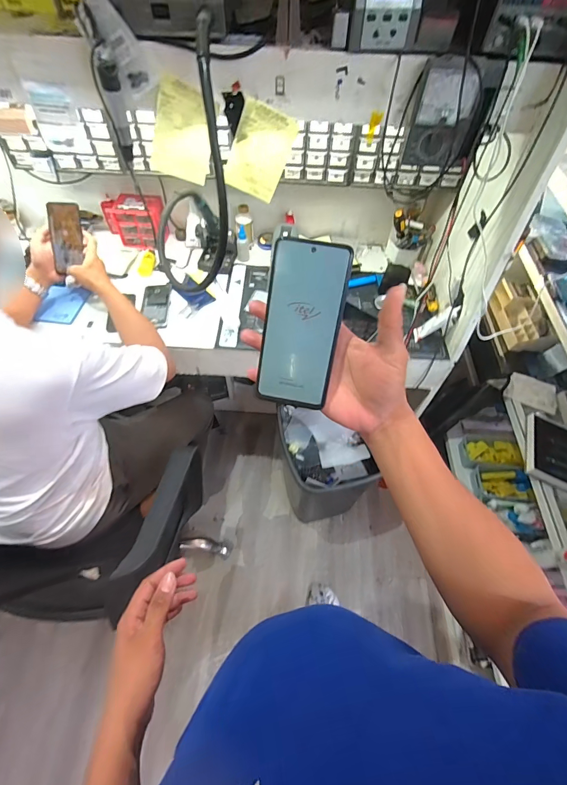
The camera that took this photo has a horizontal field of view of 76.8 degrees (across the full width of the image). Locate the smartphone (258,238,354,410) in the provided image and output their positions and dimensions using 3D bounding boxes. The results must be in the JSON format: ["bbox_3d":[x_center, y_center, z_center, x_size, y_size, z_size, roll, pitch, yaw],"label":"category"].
[{"bbox_3d":[0.018,-0.064,0.353,0.072,0.157,0.005,10,16,4],"label":"smartphone"}]

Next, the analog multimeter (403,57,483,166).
[{"bbox_3d":[0.275,-0.462,0.605,0.110,0.142,0.035,5,57,1],"label":"analog multimeter"}]

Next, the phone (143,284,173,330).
[{"bbox_3d":[-0.347,-0.240,0.974,0.069,0.015,0.158,-3,57,-4],"label":"phone"}]

